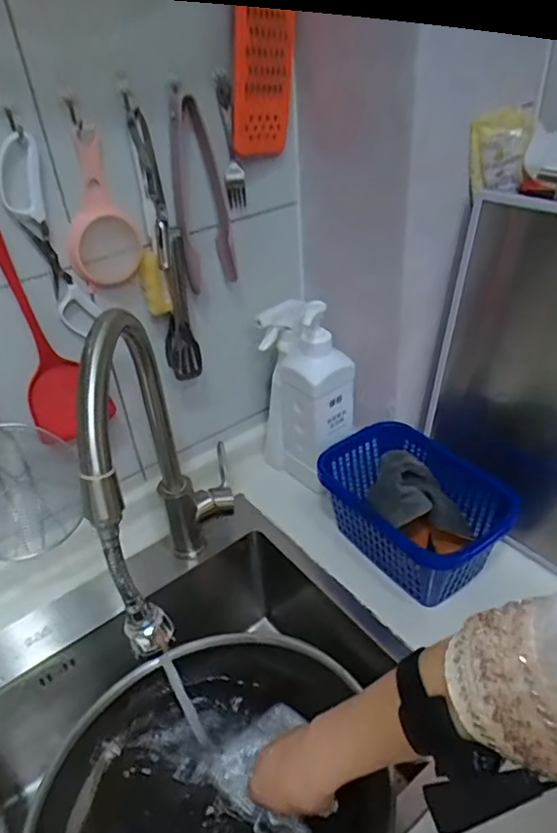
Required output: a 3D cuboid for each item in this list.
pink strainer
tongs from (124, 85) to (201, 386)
[{"bbox_3d":[-0.189,-0.211,0.571,0.073,0.151,0.014,-21,39,-23],"label":"pink strainer"},{"bbox_3d":[-0.128,-0.184,0.629,0.035,0.309,0.037,-28,41,-29],"label":"tongs"}]

